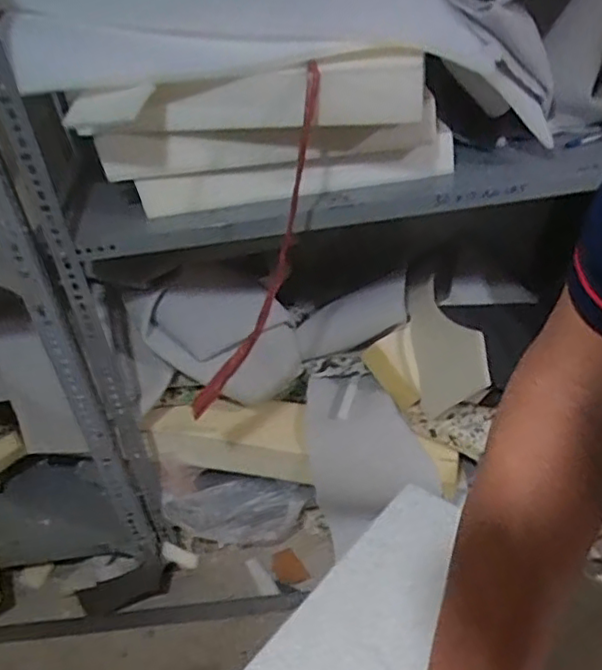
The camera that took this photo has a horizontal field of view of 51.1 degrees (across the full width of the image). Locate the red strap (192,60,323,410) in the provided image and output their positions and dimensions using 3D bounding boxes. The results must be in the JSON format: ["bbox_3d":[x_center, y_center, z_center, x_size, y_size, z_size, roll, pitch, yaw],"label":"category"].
[{"bbox_3d":[-0.043,-0.111,0.934,0.094,0.540,0.053,3,25,-38],"label":"red strap"}]

